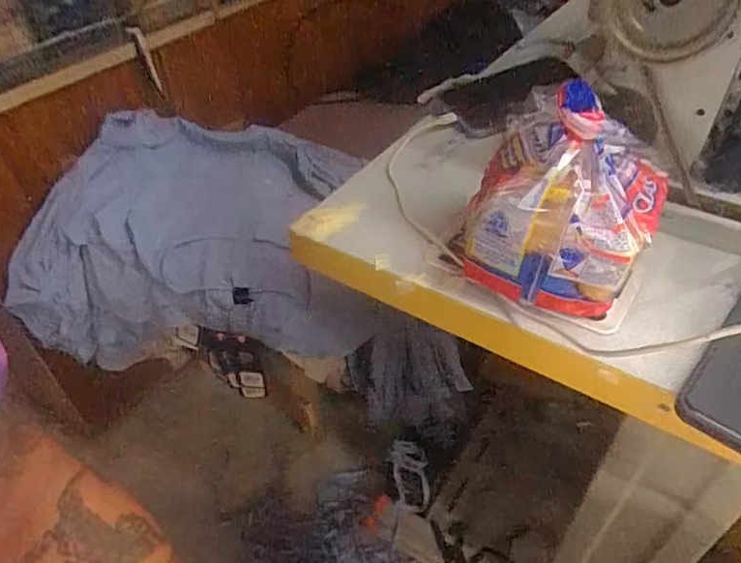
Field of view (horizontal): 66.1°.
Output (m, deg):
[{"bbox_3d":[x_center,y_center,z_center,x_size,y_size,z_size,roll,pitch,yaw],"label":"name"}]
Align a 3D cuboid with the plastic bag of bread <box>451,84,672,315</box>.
[{"bbox_3d":[0.134,-0.059,0.396,0.121,0.114,0.109,20,48,21],"label":"plastic bag of bread"}]

